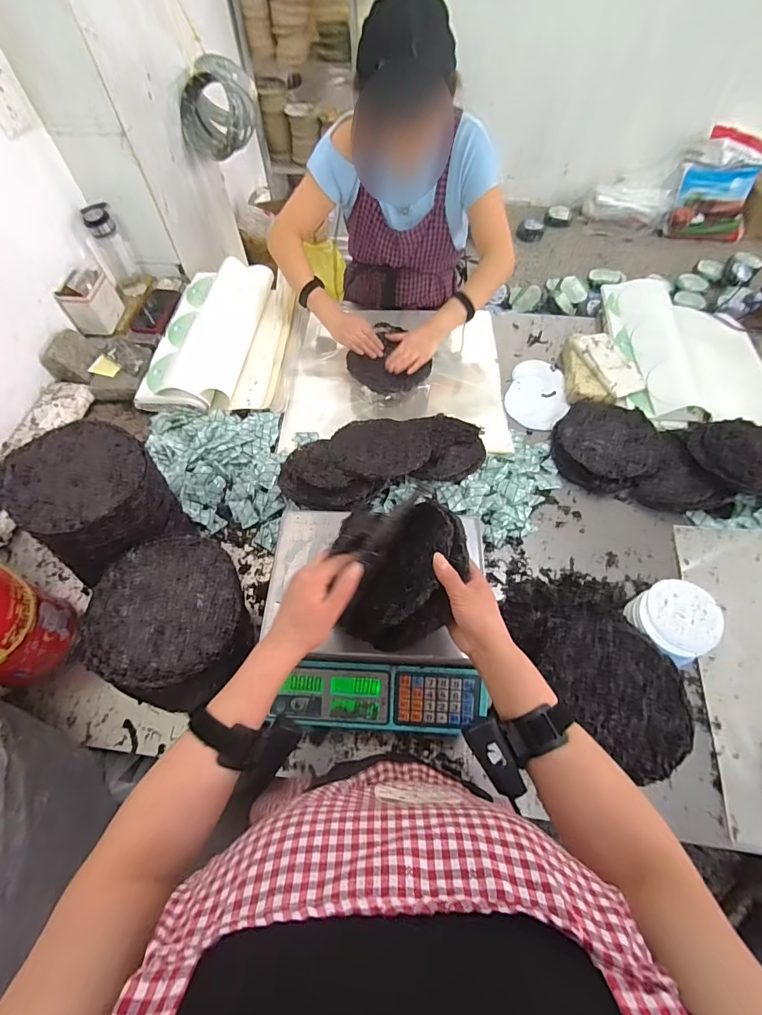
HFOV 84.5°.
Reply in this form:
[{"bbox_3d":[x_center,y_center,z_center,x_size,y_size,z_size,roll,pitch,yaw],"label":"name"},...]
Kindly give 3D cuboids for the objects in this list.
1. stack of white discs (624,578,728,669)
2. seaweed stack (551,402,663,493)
[{"bbox_3d":[0.518,0.200,0.736,0.147,0.043,0.131,-29,64,-14],"label":"stack of white discs"},{"bbox_3d":[0.495,-0.139,0.925,0.216,0.055,0.204,-16,61,-7],"label":"seaweed stack"}]

